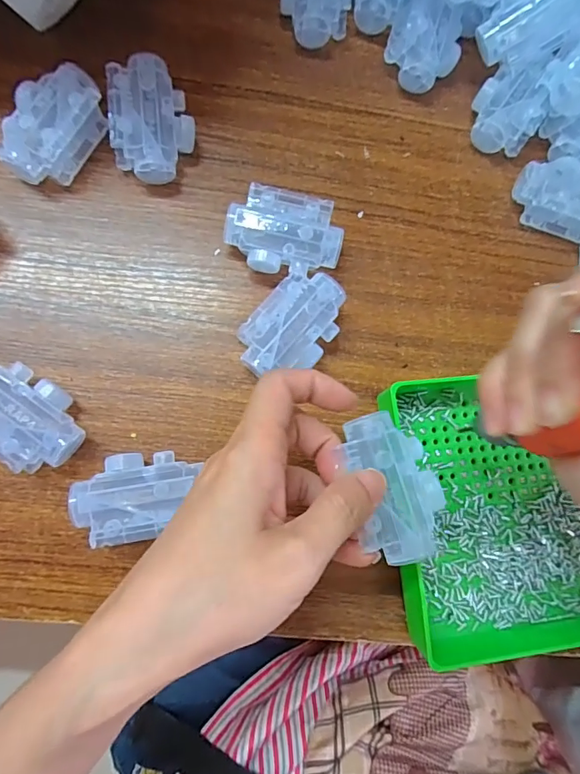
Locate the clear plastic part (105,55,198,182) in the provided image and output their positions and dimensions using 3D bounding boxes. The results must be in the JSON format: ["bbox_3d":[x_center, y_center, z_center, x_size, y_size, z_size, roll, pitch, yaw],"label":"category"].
[{"bbox_3d":[-0.083,-0.161,0.280,0.046,0.030,0.067,-2,83,-6],"label":"clear plastic part"}]

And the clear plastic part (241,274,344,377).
[{"bbox_3d":[0.002,-0.034,0.274,0.044,0.027,0.070,39,80,0],"label":"clear plastic part"}]

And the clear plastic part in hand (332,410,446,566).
[{"bbox_3d":[0.050,0.047,0.219,0.039,0.014,0.070,-18,81,-8],"label":"clear plastic part in hand"}]

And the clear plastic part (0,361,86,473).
[{"bbox_3d":[-0.148,0.016,0.248,0.068,0.031,0.047,28,80,-2],"label":"clear plastic part"}]

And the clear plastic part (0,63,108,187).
[{"bbox_3d":[-0.142,-0.153,0.272,0.040,0.030,0.070,29,80,-2],"label":"clear plastic part"}]

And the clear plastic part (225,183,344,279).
[{"bbox_3d":[-0.004,-0.091,0.280,0.068,0.029,0.045,9,81,-5],"label":"clear plastic part"}]

